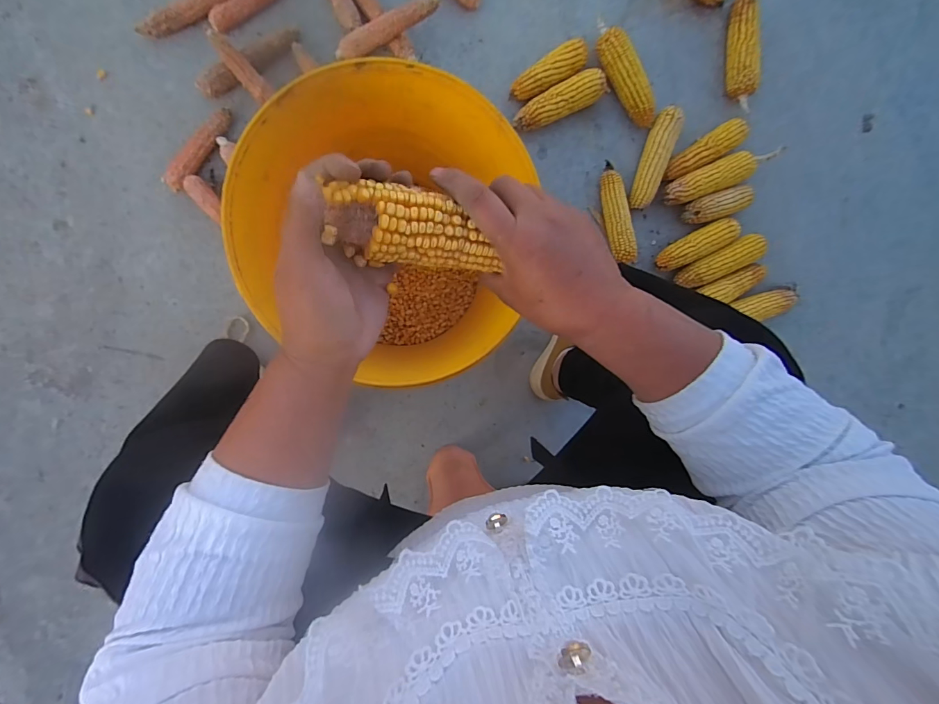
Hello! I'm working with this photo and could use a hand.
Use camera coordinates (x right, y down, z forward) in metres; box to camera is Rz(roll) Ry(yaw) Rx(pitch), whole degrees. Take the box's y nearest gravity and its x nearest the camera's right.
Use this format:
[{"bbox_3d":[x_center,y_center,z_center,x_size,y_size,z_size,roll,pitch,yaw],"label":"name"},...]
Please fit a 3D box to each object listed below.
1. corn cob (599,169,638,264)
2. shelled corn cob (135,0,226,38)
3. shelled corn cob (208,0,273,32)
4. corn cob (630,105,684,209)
[{"bbox_3d":[0.266,-0.244,0.736,0.046,0.044,0.171,-19,100,-6],"label":"corn cob"},{"bbox_3d":[-0.405,-0.526,0.617,0.197,0.027,0.037,-34,101,-4],"label":"shelled corn cob"},{"bbox_3d":[-0.338,-0.538,0.626,0.135,0.025,0.021,-36,101,-3],"label":"shelled corn cob"},{"bbox_3d":[0.329,-0.344,0.727,0.043,0.040,0.175,19,94,-11],"label":"corn cob"}]

